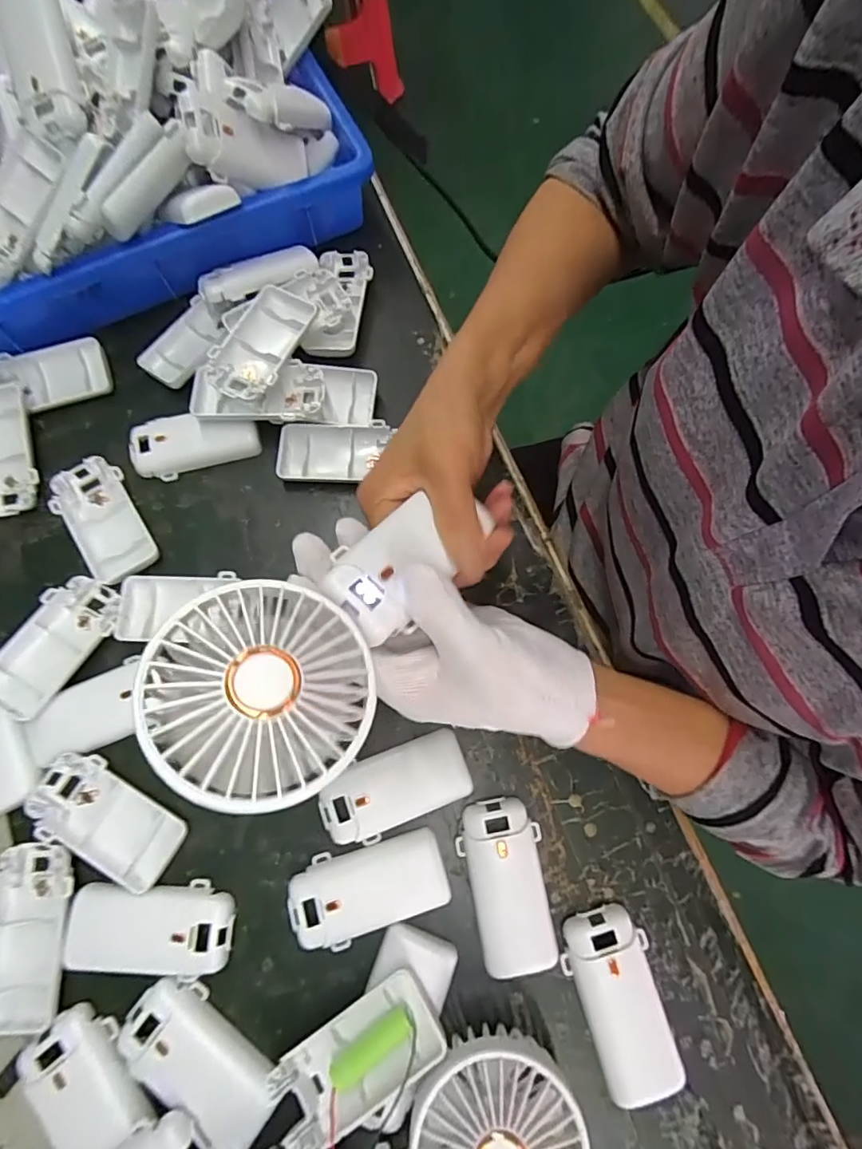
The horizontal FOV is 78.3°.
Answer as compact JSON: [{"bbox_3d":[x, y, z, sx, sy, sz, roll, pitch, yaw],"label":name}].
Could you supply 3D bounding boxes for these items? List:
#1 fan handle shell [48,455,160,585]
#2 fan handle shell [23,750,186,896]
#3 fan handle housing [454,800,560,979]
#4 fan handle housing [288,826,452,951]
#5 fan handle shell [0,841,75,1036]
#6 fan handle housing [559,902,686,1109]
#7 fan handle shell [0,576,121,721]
[{"bbox_3d":[-0.234,-0.039,0.379,0.049,0.012,0.095,-29,77,-7],"label":"fan handle shell"},{"bbox_3d":[-0.200,0.149,0.326,0.096,0.013,0.050,27,77,7],"label":"fan handle shell"},{"bbox_3d":[0.047,0.187,0.322,0.048,0.015,0.092,-5,75,-1],"label":"fan handle housing"},{"bbox_3d":[-0.038,0.188,0.318,0.093,0.014,0.047,-17,76,-4],"label":"fan handle housing"},{"bbox_3d":[-0.235,0.209,0.306,0.049,0.009,0.095,-2,75,0],"label":"fan handle shell"},{"bbox_3d":[0.110,0.243,0.302,0.047,0.017,0.092,-17,76,-4],"label":"fan handle housing"},{"bbox_3d":[-0.249,0.044,0.350,0.050,0.018,0.091,33,78,9],"label":"fan handle shell"}]

